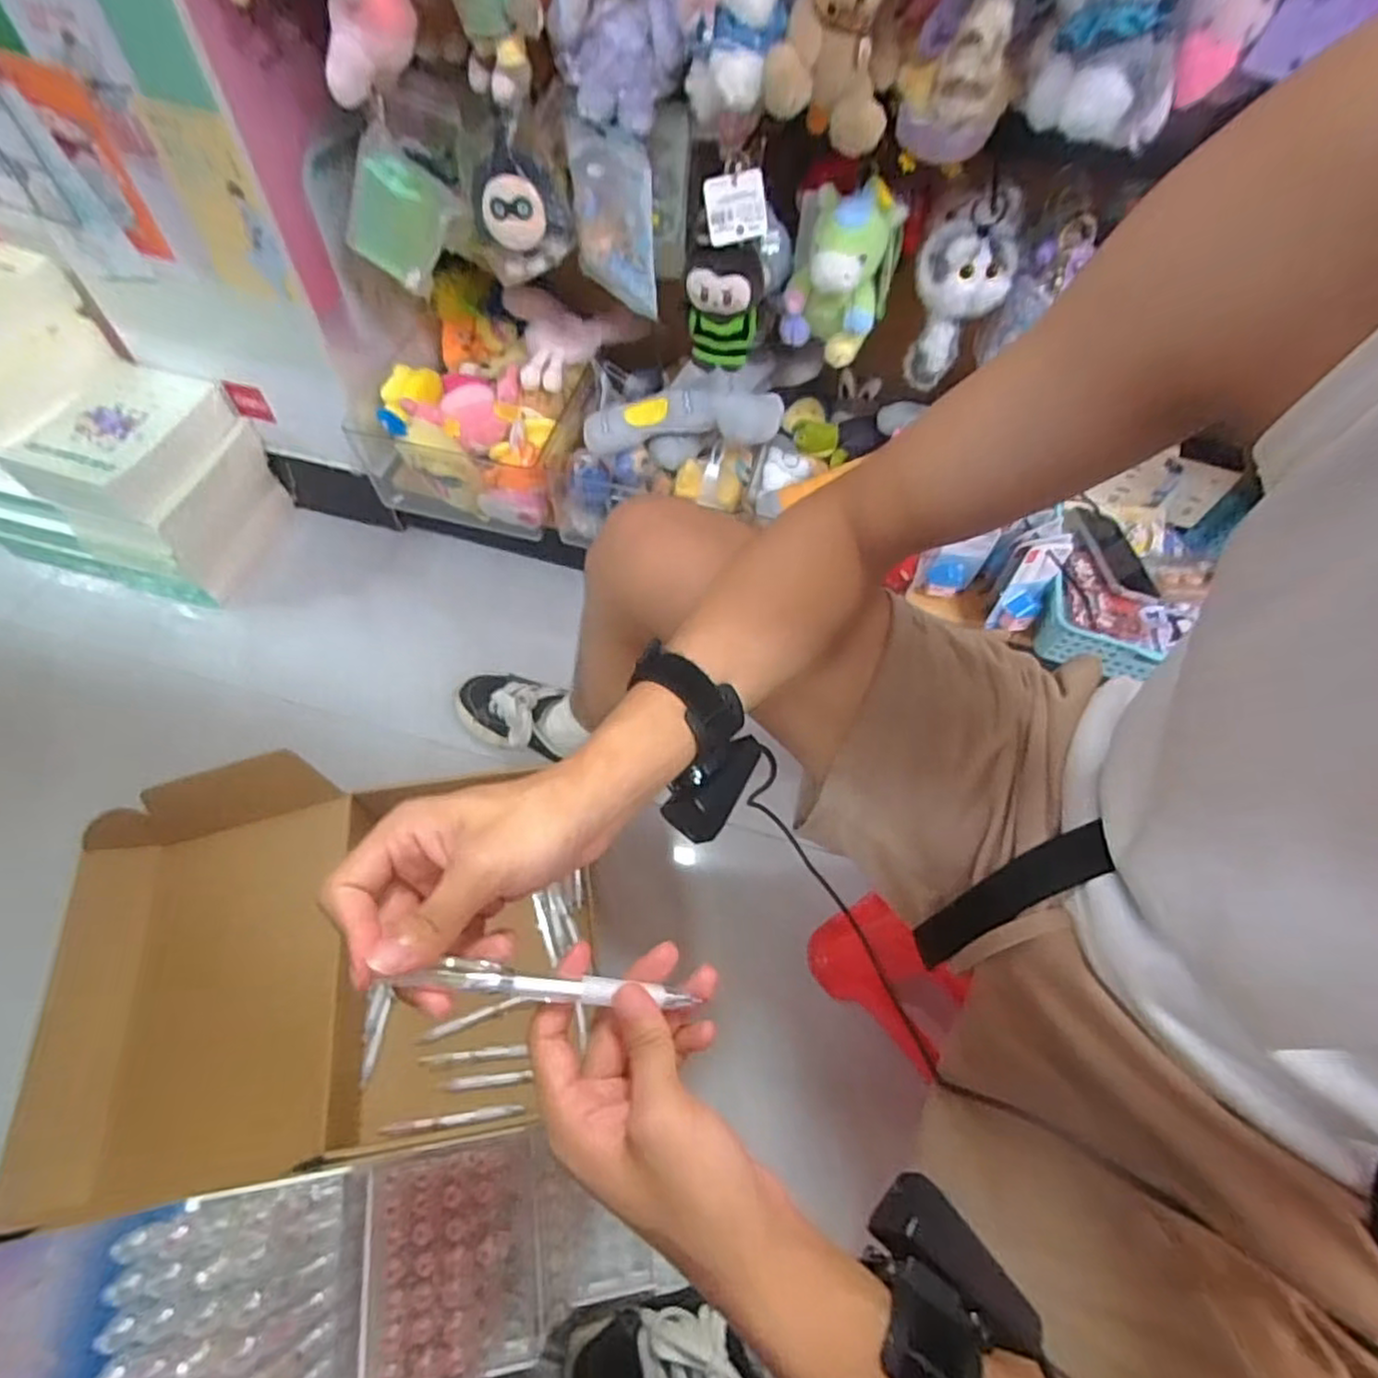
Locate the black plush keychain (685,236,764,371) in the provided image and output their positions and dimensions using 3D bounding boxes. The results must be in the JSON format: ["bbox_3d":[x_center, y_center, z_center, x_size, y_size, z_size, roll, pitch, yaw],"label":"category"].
[{"bbox_3d":[0.035,-0.405,0.728,0.079,0.124,0.053,8,59,0],"label":"black plush keychain"}]

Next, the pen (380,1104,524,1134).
[{"bbox_3d":[-0.236,0.431,0.691,0.132,0.008,0.011,1,59,-18],"label":"pen"}]

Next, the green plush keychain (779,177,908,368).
[{"bbox_3d":[0.155,-0.423,0.707,0.100,0.148,0.074,8,59,0],"label":"green plush keychain"}]

